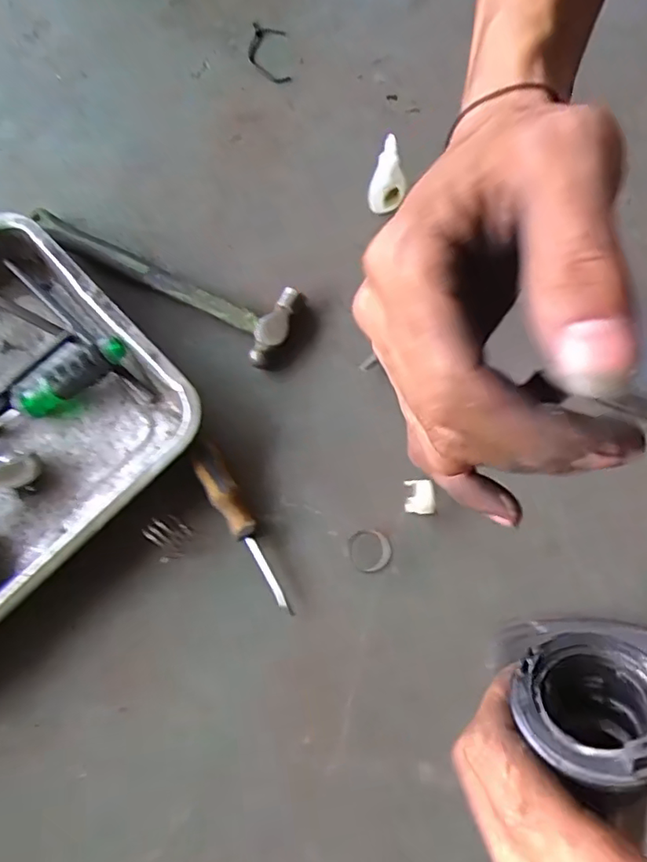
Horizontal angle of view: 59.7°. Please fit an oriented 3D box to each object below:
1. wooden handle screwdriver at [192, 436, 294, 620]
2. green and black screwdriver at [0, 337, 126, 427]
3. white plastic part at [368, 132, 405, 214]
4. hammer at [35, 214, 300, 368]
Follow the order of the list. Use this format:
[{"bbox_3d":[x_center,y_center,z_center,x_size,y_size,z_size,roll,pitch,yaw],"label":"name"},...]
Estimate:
[{"bbox_3d":[-0.067,0.078,0.460,0.024,0.028,0.147,-28,76,-6],"label":"wooden handle screwdriver"},{"bbox_3d":[-0.235,-0.035,0.486,0.144,0.028,0.024,-30,76,9],"label":"green and black screwdriver"},{"bbox_3d":[0.057,-0.226,0.503,0.031,0.091,0.020,5,75,3],"label":"white plastic part"},{"bbox_3d":[-0.146,-0.148,0.520,0.260,0.024,0.067,29,78,9],"label":"hammer"}]

